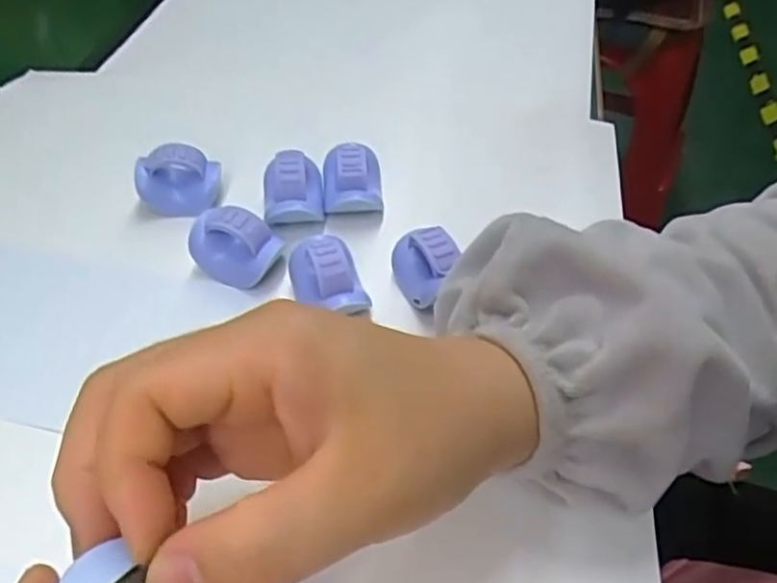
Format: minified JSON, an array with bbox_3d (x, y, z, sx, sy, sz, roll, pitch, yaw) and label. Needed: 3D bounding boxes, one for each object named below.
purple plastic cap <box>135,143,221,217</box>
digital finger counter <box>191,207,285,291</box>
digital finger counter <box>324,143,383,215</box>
[{"bbox_3d":[-0.107,-0.057,0.350,0.041,0.028,0.023,-11,49,-9],"label":"purple plastic cap"},{"bbox_3d":[-0.072,-0.021,0.319,0.039,0.031,0.022,13,49,12],"label":"digital finger counter"},{"bbox_3d":[-0.019,-0.058,0.351,0.029,0.030,0.035,-4,48,-4],"label":"digital finger counter"}]

